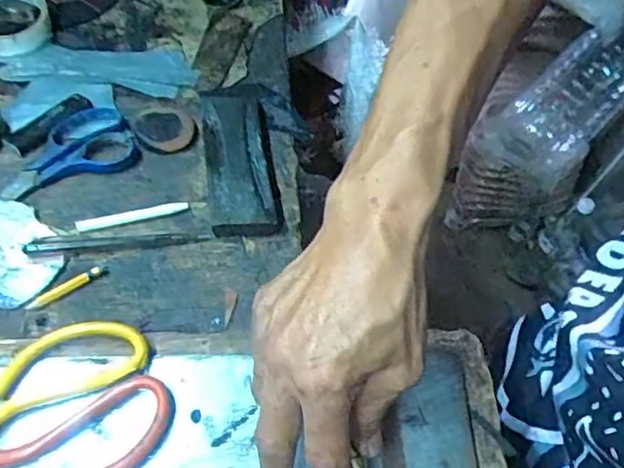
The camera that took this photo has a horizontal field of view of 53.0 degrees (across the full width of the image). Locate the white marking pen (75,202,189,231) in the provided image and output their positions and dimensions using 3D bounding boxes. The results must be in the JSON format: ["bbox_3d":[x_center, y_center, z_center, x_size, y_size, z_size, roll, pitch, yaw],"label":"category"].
[{"bbox_3d":[-0.141,-0.014,0.494,0.085,0.009,0.010,-12,55,-17],"label":"white marking pen"}]

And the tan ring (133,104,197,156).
[{"bbox_3d":[-0.133,-0.095,0.560,0.050,0.016,0.060,-30,62,-27],"label":"tan ring"}]

